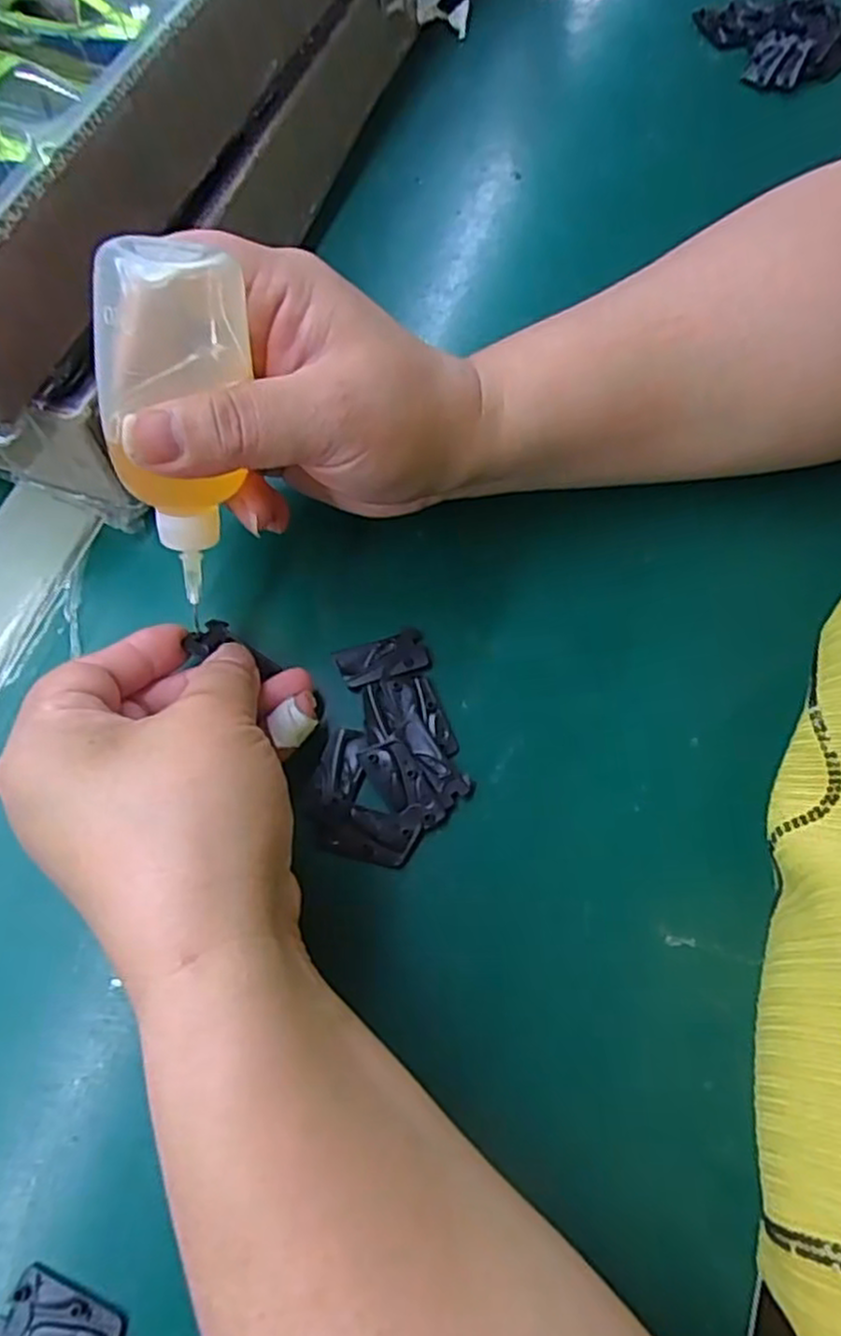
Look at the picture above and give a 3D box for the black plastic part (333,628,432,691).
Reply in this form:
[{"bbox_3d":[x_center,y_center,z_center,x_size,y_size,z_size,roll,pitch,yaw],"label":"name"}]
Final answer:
[{"bbox_3d":[-0.014,-0.004,0.284,0.033,0.004,0.019,-18,68,-8],"label":"black plastic part"}]

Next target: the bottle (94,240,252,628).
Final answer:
[{"bbox_3d":[-0.073,-0.072,0.232,0.034,0.107,0.035,11,34,4],"label":"bottle"}]

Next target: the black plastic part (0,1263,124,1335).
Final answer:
[{"bbox_3d":[-0.099,0.182,0.207,0.033,0.004,0.017,20,68,8],"label":"black plastic part"}]

